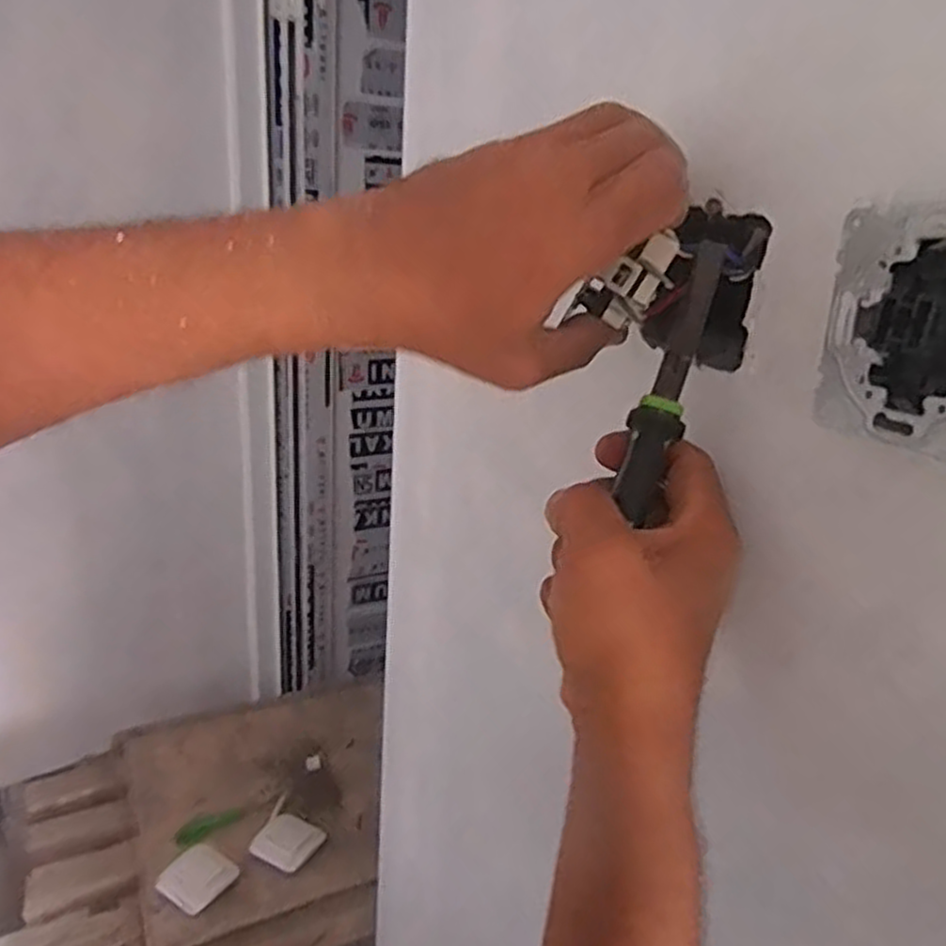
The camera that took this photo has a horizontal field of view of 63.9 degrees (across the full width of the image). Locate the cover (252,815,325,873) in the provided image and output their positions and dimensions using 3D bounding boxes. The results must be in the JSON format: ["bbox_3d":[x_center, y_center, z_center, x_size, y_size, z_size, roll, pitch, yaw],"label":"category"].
[{"bbox_3d":[-0.260,0.516,1.059,0.083,0.013,0.083,13,24,20],"label":"cover"}]

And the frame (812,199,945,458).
[{"bbox_3d":[0.132,-0.044,0.223,0.011,0.071,0.071,-1,23,-13],"label":"frame"}]

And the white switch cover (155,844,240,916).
[{"bbox_3d":[-0.364,0.533,1.000,0.082,0.008,0.080,18,26,29],"label":"white switch cover"}]

